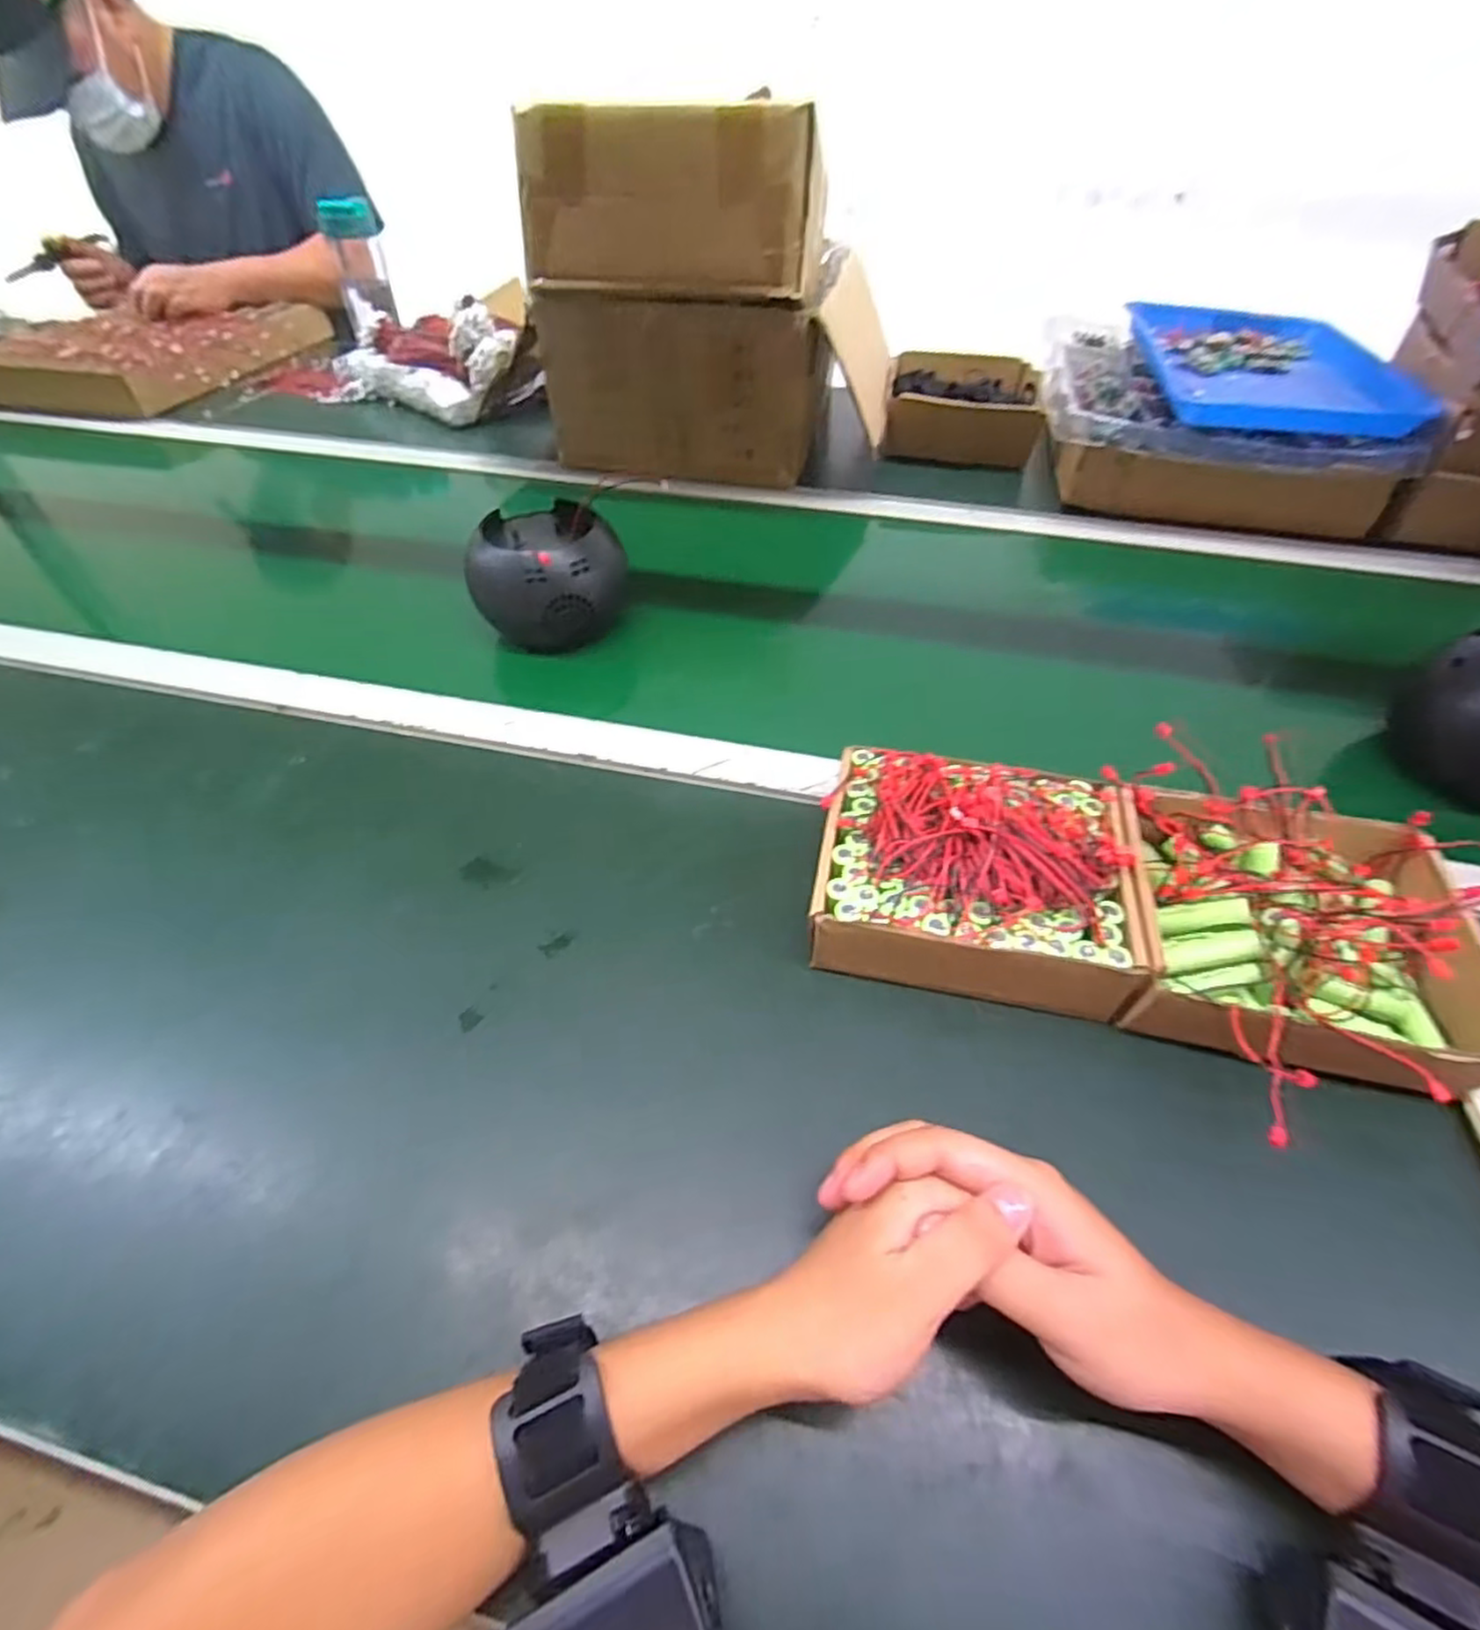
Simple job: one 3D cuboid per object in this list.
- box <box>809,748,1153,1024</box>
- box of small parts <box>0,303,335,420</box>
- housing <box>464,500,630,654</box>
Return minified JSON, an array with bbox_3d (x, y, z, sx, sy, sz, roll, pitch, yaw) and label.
[{"bbox_3d":[0.129,0.034,0.397,0.167,0.083,0.149,9,49,7],"label":"box"},{"bbox_3d":[-0.874,-0.709,1.071,0.339,0.064,0.415,8,49,6],"label":"box of small parts"},{"bbox_3d":[-0.164,-0.203,0.604,0.122,0.093,0.129,-13,50,-12],"label":"housing"}]

